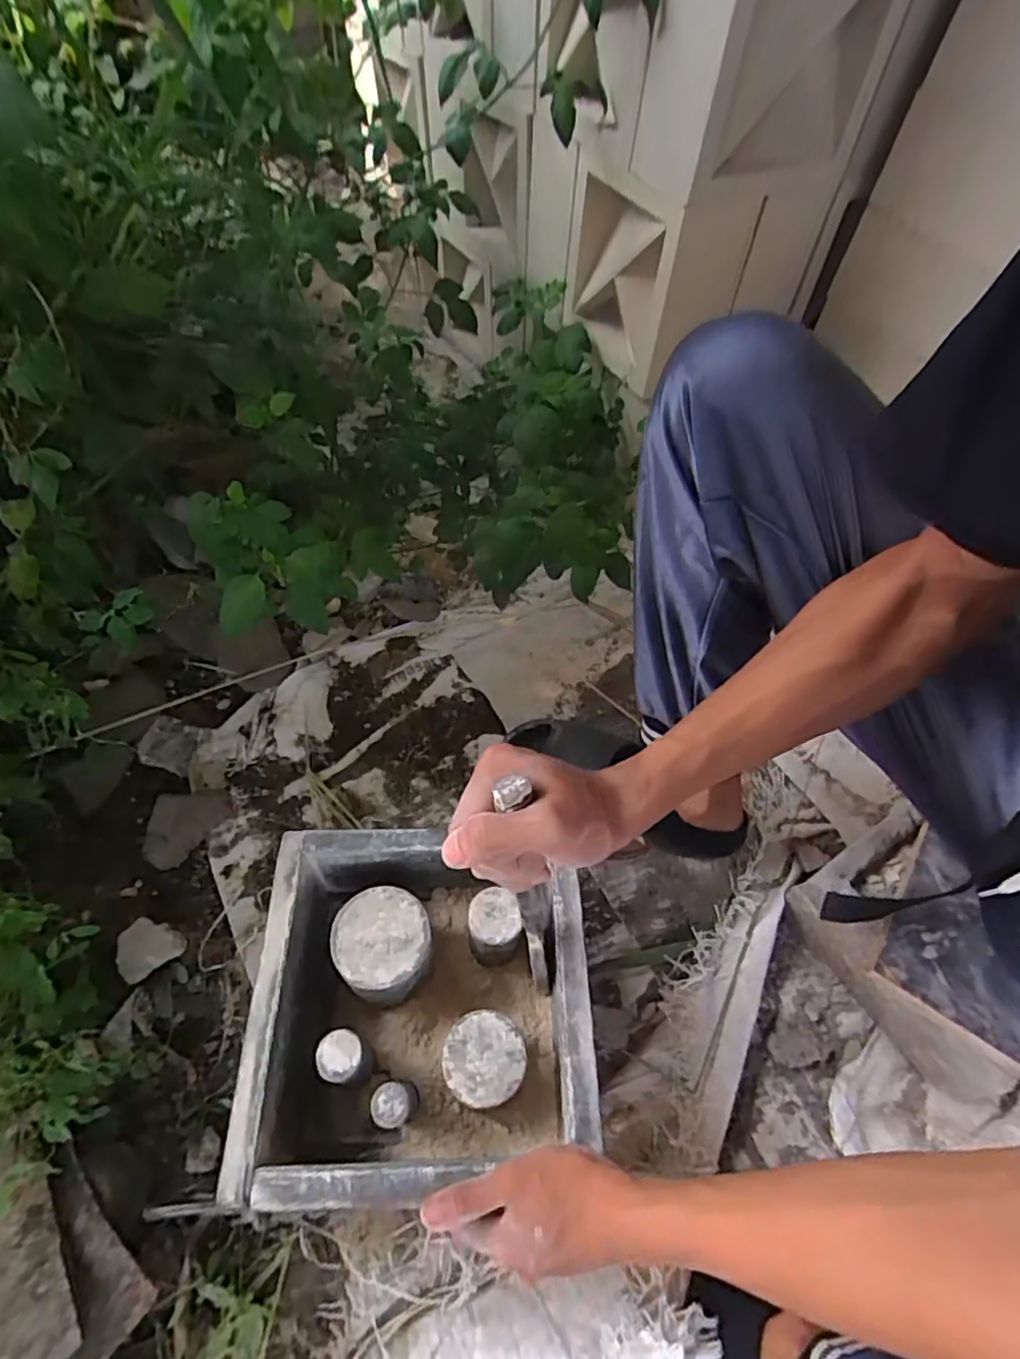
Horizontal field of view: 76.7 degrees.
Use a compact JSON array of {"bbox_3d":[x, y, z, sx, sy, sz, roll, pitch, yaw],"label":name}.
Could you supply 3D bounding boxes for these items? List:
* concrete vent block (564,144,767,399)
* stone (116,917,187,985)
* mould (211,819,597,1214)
[{"bbox_3d":[0.168,-0.502,0.792,0.115,0.194,0.201,-20,57,-18],"label":"concrete vent block"},{"bbox_3d":[-0.327,0.241,0.584,0.053,0.020,0.049,-31,62,-25],"label":"stone"},{"bbox_3d":[-0.067,0.252,0.504,0.237,0.102,0.235,1,53,-4],"label":"mould"}]

